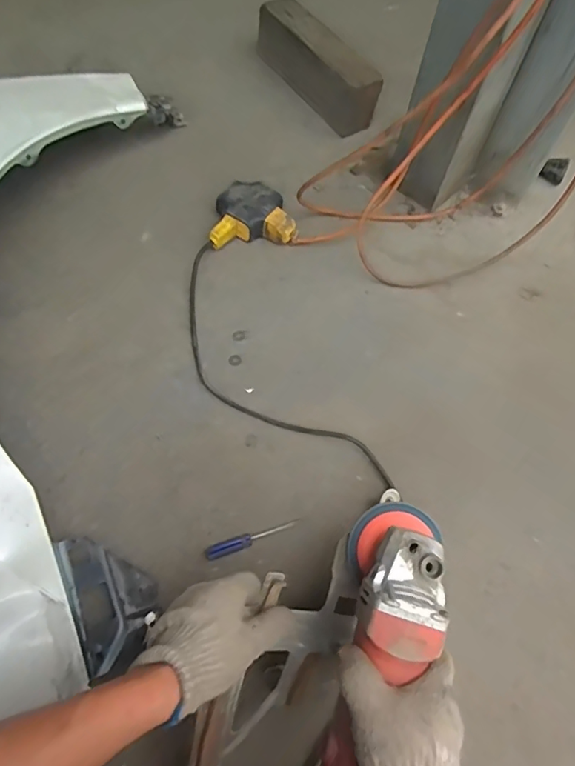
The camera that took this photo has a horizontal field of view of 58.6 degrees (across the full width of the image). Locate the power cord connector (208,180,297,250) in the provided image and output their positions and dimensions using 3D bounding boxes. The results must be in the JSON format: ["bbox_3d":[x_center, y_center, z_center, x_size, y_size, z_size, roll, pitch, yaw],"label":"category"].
[{"bbox_3d":[-0.061,-0.263,0.818,0.133,0.054,0.104,-9,64,-8],"label":"power cord connector"}]

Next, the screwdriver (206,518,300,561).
[{"bbox_3d":[-0.040,0.185,0.608,0.114,0.012,0.016,-17,65,-12],"label":"screwdriver"}]

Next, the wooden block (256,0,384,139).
[{"bbox_3d":[0.055,-0.601,0.976,0.084,0.097,0.304,-30,69,-17],"label":"wooden block"}]

